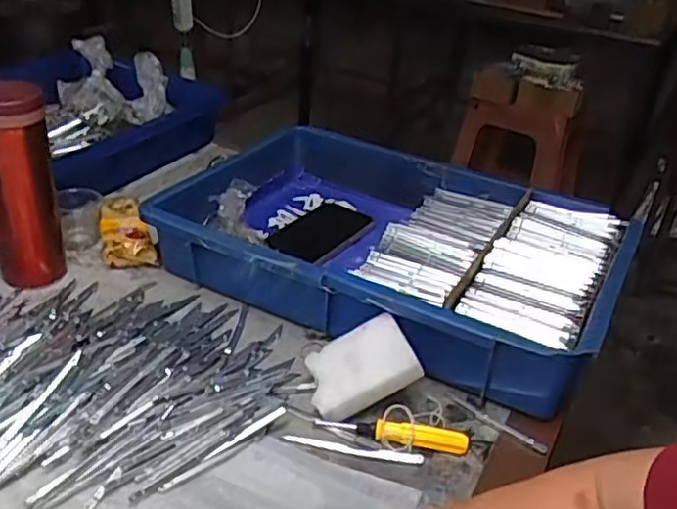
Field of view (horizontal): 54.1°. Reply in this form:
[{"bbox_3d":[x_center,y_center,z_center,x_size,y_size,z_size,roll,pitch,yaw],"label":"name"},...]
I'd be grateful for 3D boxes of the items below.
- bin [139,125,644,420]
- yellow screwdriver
[{"bbox_3d":[0.056,-0.009,0.687,0.433,0.097,0.284,20,34,22],"label":"bin"},{"bbox_3d":[0.041,0.136,0.506,0.114,0.018,0.014,8,31,3],"label":"yellow screwdriver"}]

